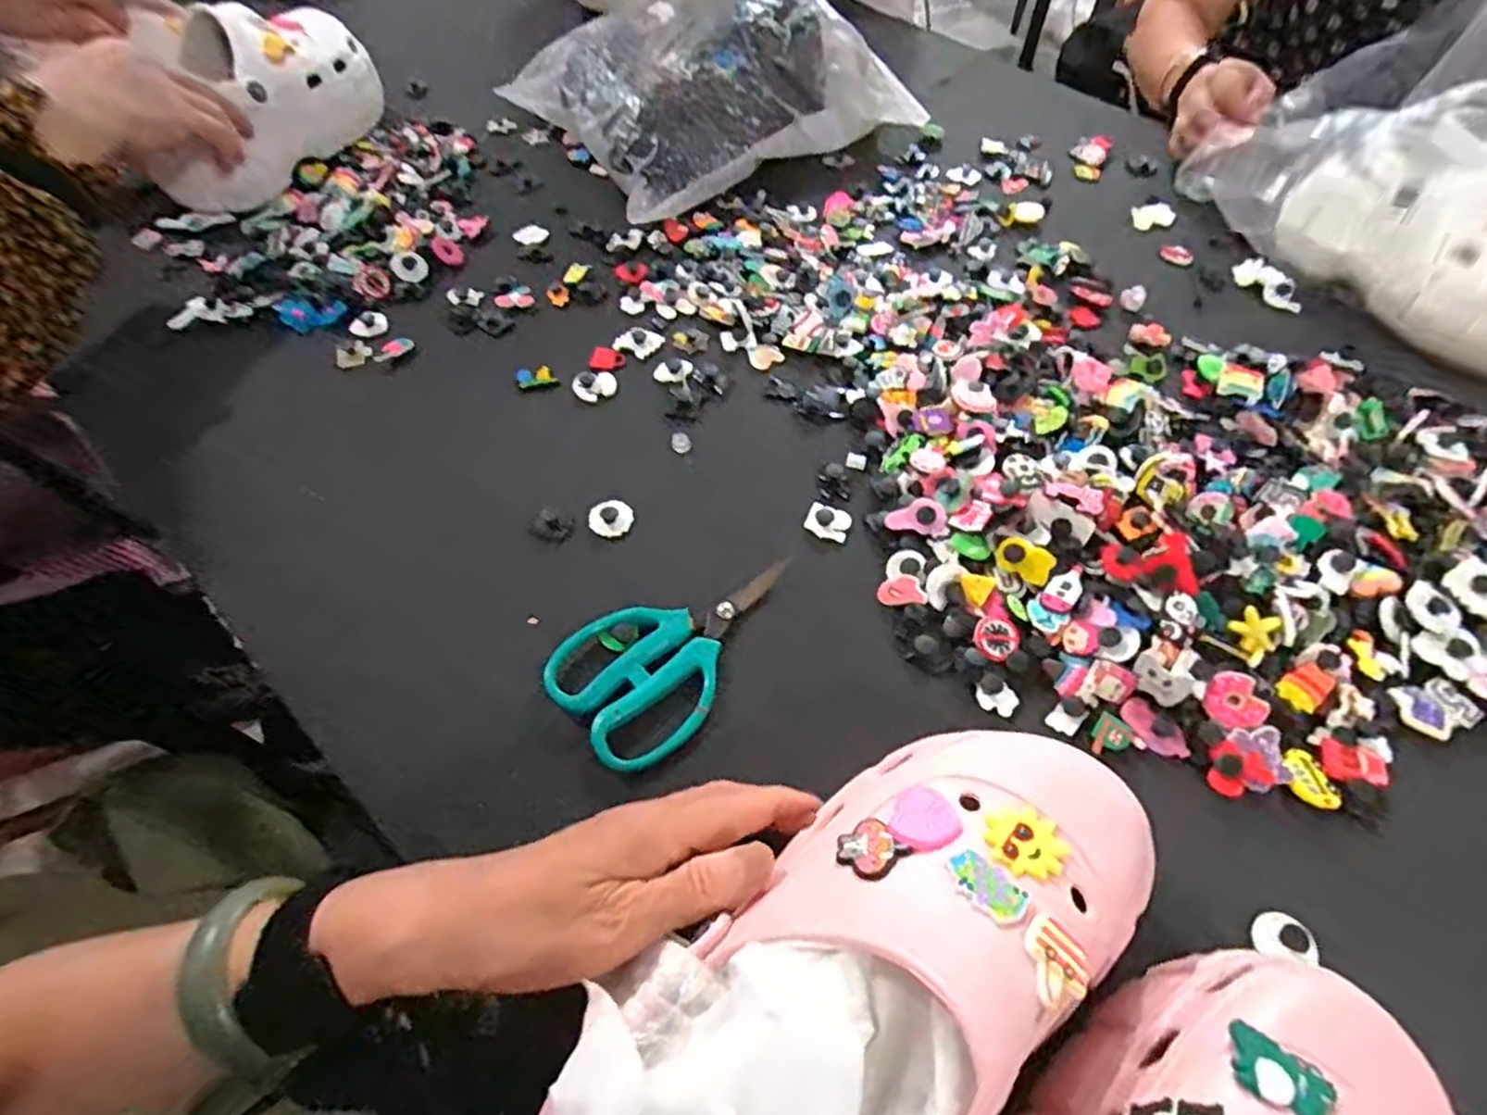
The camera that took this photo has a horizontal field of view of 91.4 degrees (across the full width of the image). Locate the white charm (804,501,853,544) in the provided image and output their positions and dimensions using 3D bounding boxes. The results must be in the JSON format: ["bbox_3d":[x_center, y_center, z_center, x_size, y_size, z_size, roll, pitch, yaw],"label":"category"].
[{"bbox_3d":[0.053,-0.023,0.448,0.026,0.004,0.024,19,57,12],"label":"white charm"}]

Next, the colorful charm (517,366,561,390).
[{"bbox_3d":[-0.147,-0.130,0.519,0.031,0.005,0.019,2,55,0],"label":"colorful charm"}]

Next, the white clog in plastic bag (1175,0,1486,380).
[{"bbox_3d":[0.566,-0.293,0.552,0.224,0.154,0.331,-29,60,-20],"label":"white clog in plastic bag"}]

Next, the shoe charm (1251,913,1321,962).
[{"bbox_3d":[0.237,0.166,0.317,0.024,0.007,0.017,8,55,4],"label":"shoe charm"}]

